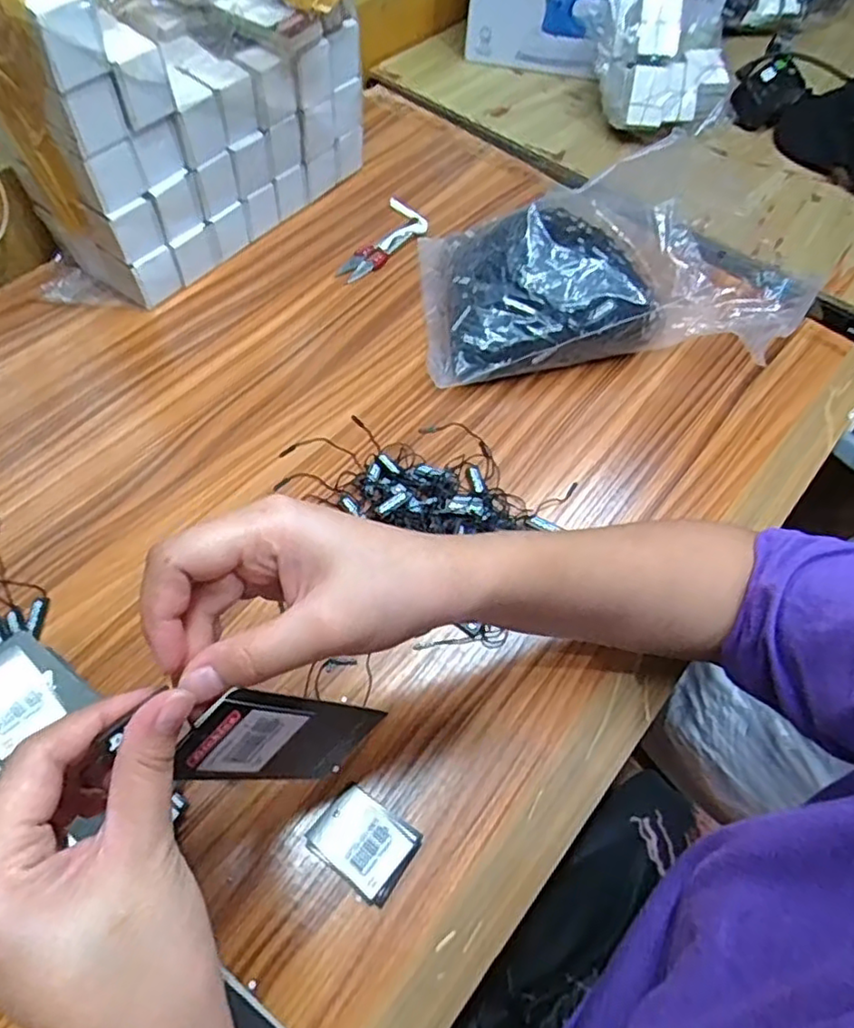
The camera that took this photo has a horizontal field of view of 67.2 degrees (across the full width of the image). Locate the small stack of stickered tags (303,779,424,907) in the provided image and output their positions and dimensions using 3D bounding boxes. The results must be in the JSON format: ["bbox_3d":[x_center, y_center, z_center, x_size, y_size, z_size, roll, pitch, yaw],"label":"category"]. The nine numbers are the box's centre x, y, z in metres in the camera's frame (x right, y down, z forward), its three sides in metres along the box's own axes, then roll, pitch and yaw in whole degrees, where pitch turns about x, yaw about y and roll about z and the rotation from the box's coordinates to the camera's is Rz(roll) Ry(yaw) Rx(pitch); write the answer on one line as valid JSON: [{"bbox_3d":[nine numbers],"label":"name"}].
[{"bbox_3d":[-0.035,0.180,0.353,0.053,0.004,0.042,33,63,14],"label":"small stack of stickered tags"}]

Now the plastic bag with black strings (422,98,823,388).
[{"bbox_3d":[0.159,-0.201,0.533,0.320,0.095,0.158,-5,60,-7],"label":"plastic bag with black strings"}]

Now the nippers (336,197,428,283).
[{"bbox_3d":[-0.037,-0.251,0.595,0.045,0.014,0.110,25,61,10],"label":"nippers"}]

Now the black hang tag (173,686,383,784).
[{"bbox_3d":[-0.058,0.092,0.261,0.046,0.089,0.004,-49,50,9],"label":"black hang tag"}]

